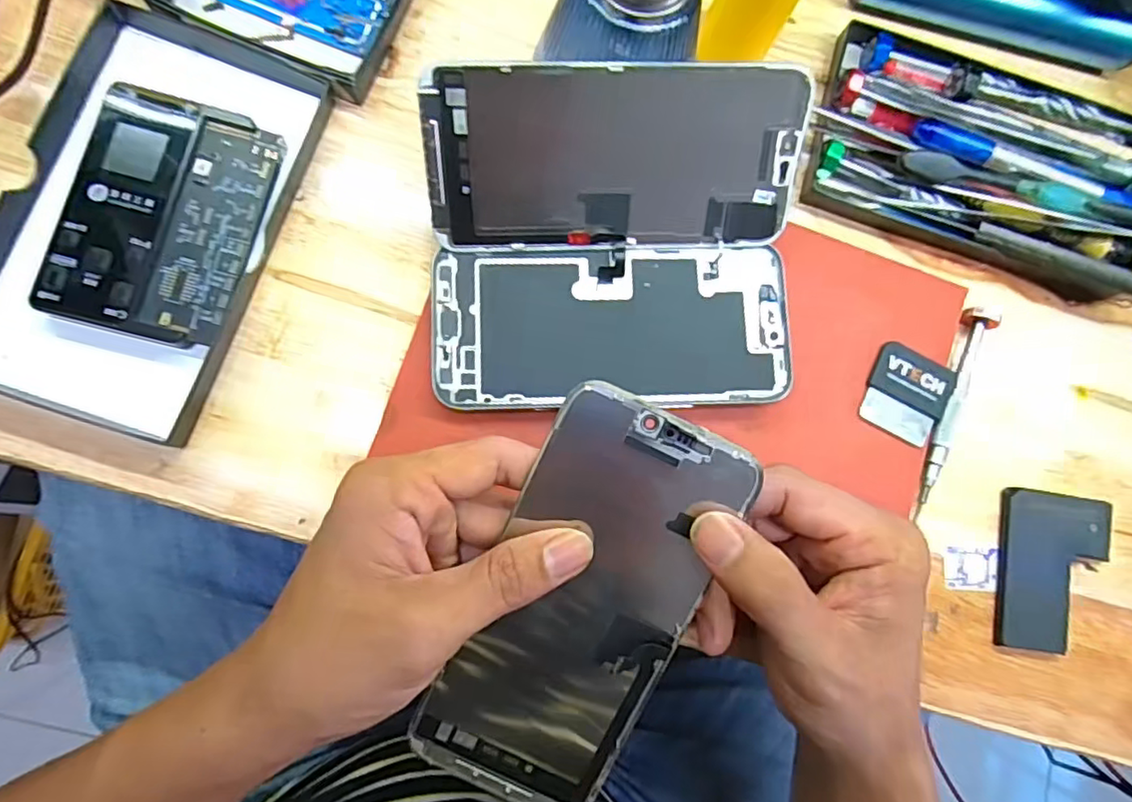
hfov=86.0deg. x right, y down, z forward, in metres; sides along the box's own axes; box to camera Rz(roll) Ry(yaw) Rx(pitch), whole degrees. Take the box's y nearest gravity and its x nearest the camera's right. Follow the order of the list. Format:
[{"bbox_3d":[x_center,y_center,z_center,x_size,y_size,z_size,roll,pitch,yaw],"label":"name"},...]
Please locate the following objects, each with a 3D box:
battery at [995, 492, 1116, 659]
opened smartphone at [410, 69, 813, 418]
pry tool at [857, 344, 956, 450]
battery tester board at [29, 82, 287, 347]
[{"bbox_3d":[0.239,0.084,0.297,0.057,0.005,0.075,10,83,-5],"label":"battery"},{"bbox_3d":[0.022,-0.068,0.264,0.157,0.025,0.135,-2,105,-5],"label":"opened smartphone"},{"bbox_3d":[0.166,-0.004,0.292,0.042,0.004,0.042,28,82,-2],"label":"pry tool"},{"bbox_3d":[-0.175,-0.080,0.265,0.076,0.014,0.104,15,83,-4],"label":"battery tester board"}]

